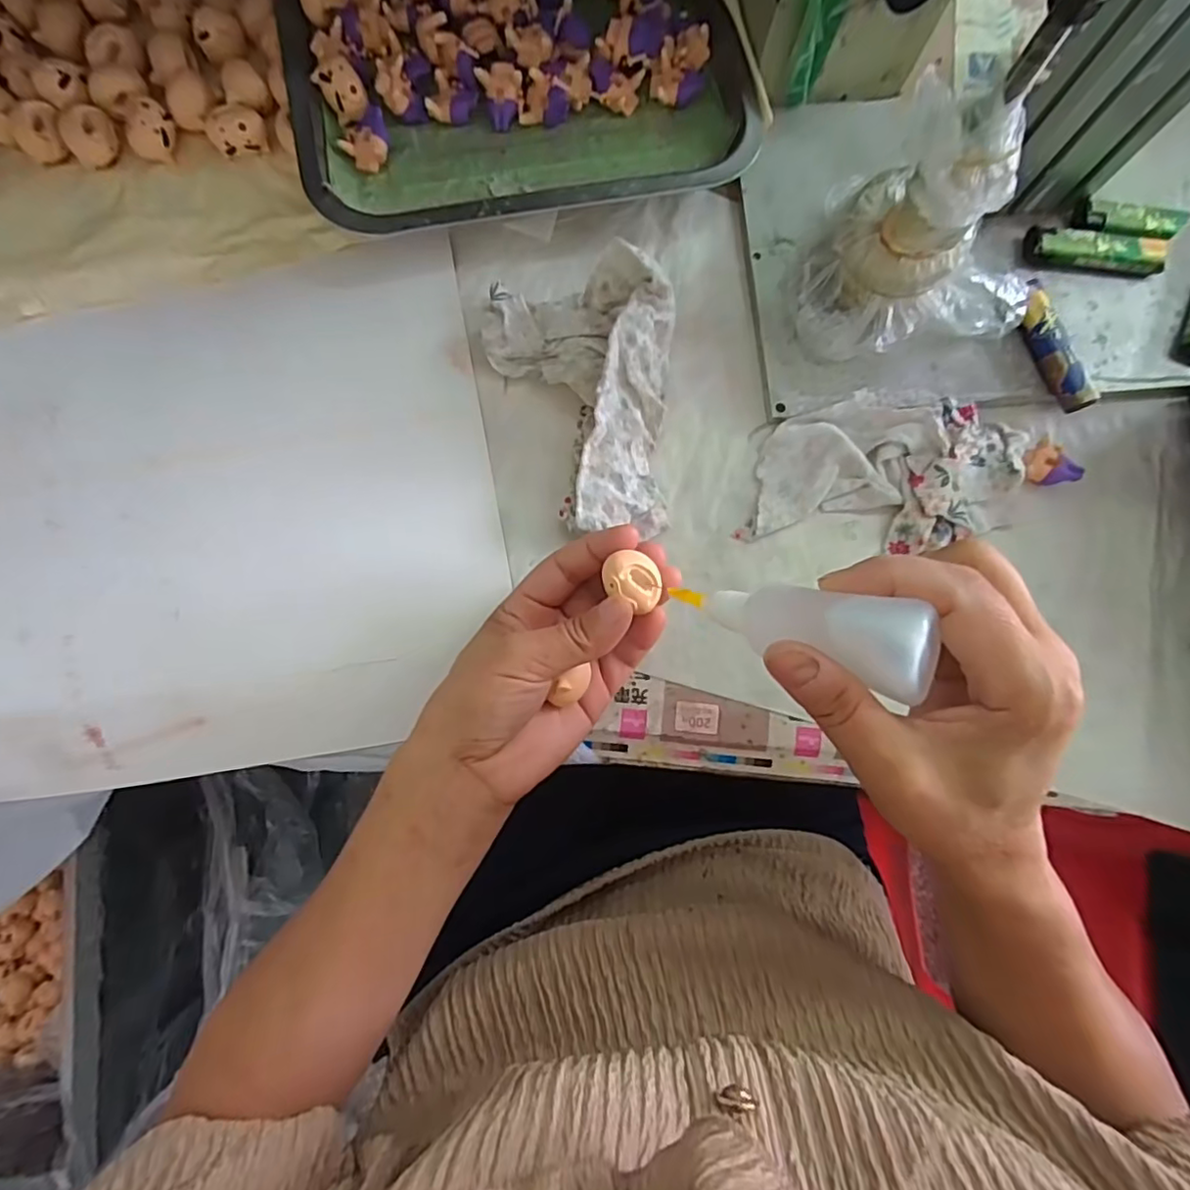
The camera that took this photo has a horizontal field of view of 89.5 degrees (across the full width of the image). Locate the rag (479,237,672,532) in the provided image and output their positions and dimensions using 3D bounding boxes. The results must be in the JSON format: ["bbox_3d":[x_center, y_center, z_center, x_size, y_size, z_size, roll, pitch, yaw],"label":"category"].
[{"bbox_3d":[0.000,-0.109,0.333,0.105,0.039,0.156,-11,84,-5],"label":"rag"}]

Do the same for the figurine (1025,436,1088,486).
[{"bbox_3d":[0.262,-0.075,0.345,0.021,0.016,0.027,-32,86,-7],"label":"figurine"}]

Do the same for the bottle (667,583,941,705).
[{"bbox_3d":[0.071,0.010,0.223,0.025,0.098,0.026,28,82,-41],"label":"bottle"}]

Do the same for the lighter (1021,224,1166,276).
[{"bbox_3d":[0.297,-0.205,0.357,0.077,0.016,0.022,8,82,-3],"label":"lighter"}]

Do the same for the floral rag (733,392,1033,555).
[{"bbox_3d":[0.166,-0.071,0.337,0.146,0.020,0.085,4,83,-3],"label":"floral rag"}]

